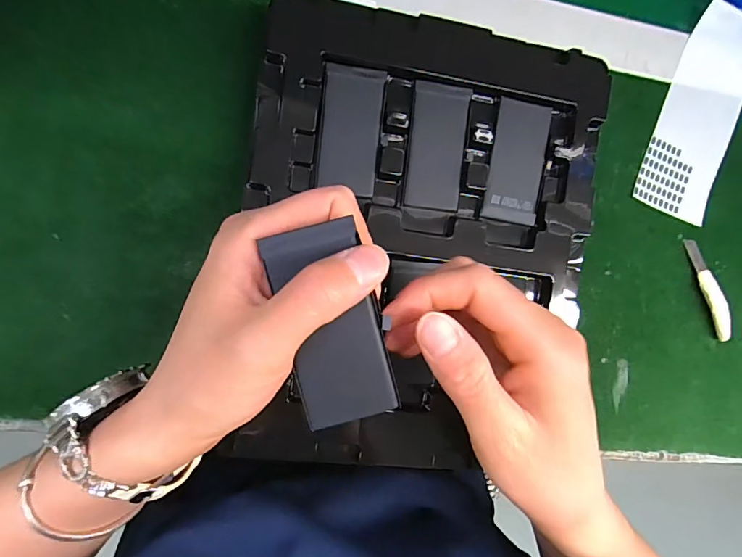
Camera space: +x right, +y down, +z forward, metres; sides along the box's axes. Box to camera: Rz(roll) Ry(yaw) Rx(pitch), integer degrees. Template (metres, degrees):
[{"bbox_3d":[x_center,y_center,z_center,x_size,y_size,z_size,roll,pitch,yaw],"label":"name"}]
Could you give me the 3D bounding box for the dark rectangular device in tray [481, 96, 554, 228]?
[{"bbox_3d":[0.095,-0.075,0.278,0.037,0.004,0.076,9,92,-9],"label":"dark rectangular device in tray"}]

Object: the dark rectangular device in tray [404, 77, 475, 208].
[{"bbox_3d":[0.042,-0.082,0.268,0.035,0.004,0.076,6,93,-9],"label":"dark rectangular device in tray"}]

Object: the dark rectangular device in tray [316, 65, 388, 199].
[{"bbox_3d":[-0.011,-0.090,0.261,0.035,0.004,0.074,5,93,-9],"label":"dark rectangular device in tray"}]

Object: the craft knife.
[{"bbox_3d":[0.275,0.010,0.349,0.013,0.013,0.086,-23,97,-7],"label":"craft knife"}]

